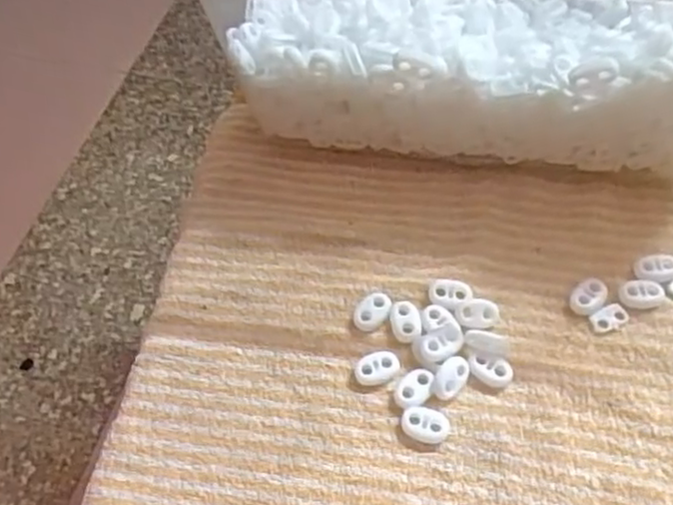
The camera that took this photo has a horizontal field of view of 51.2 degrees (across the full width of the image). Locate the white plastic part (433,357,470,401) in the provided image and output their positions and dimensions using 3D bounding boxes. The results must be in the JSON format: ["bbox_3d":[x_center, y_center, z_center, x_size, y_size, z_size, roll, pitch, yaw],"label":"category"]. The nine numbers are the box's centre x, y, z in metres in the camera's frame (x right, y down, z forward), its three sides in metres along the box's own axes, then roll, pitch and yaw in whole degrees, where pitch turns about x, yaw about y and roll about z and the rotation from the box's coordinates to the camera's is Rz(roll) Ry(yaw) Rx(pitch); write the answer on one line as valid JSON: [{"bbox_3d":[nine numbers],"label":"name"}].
[{"bbox_3d":[0.055,0.060,0.337,0.014,0.006,0.022,27,62,19],"label":"white plastic part"}]

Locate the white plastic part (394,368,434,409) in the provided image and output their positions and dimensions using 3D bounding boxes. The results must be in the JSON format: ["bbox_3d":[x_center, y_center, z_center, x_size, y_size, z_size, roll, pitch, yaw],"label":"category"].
[{"bbox_3d":[0.038,0.065,0.338,0.015,0.004,0.022,38,66,24],"label":"white plastic part"}]

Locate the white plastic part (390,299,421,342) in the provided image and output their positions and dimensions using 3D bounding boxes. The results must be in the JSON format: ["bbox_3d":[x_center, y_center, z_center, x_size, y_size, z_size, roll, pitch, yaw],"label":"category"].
[{"bbox_3d":[0.036,0.035,0.358,0.015,0.004,0.022,-3,57,1],"label":"white plastic part"}]

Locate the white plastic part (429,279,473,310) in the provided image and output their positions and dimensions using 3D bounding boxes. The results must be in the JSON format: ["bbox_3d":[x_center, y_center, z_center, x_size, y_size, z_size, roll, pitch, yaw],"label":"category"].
[{"bbox_3d":[0.059,0.021,0.363,0.021,0.004,0.016,15,59,13],"label":"white plastic part"}]

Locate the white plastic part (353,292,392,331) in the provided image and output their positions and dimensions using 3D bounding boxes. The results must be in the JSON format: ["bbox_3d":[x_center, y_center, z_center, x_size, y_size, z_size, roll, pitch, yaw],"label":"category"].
[{"bbox_3d":[0.019,0.031,0.363,0.016,0.004,0.022,32,64,22],"label":"white plastic part"}]

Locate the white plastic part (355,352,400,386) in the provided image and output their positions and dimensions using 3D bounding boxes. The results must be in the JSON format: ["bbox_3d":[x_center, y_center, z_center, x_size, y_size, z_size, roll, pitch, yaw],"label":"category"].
[{"bbox_3d":[0.020,0.057,0.346,0.022,0.004,0.015,-15,57,-6],"label":"white plastic part"}]

